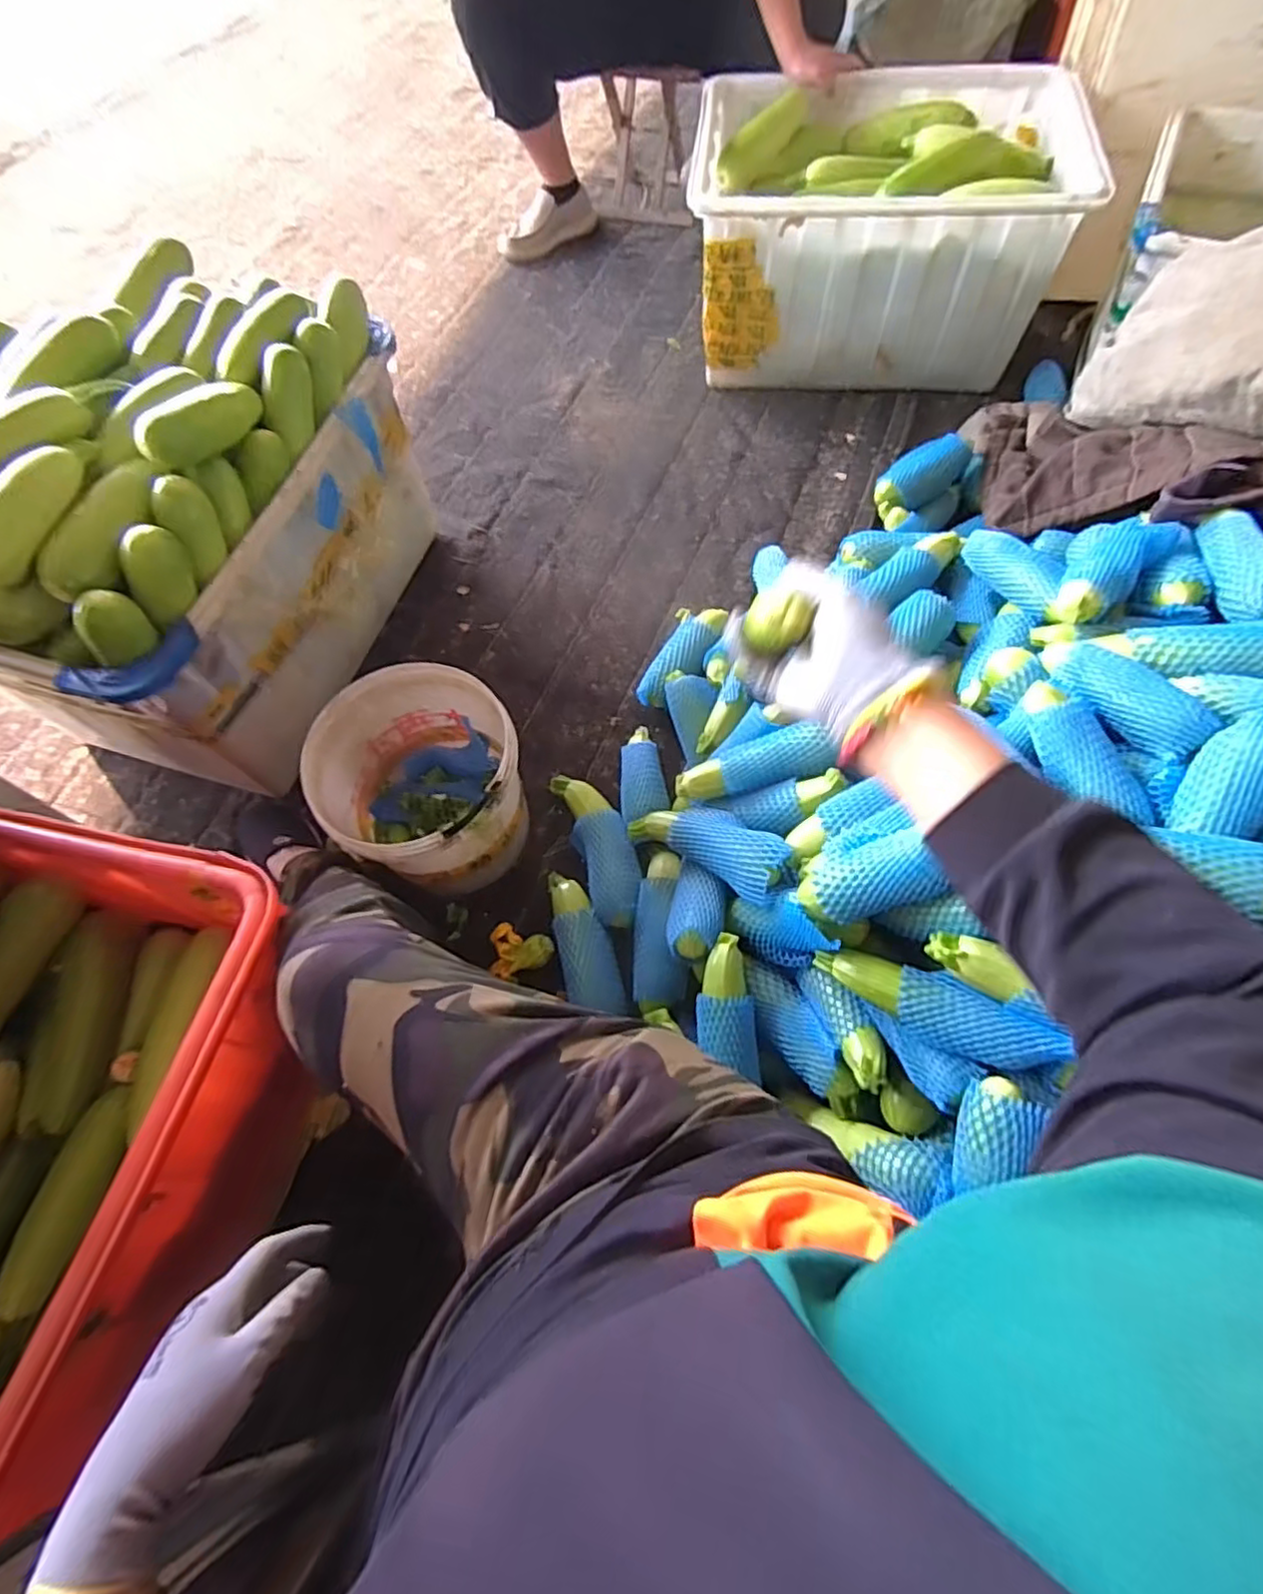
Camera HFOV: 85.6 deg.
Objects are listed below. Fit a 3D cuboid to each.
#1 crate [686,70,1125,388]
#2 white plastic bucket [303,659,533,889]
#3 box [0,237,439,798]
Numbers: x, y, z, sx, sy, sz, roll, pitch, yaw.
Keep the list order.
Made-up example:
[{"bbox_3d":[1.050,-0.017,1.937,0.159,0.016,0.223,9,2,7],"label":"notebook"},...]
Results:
[{"bbox_3d":[0.481,-1.130,1.373,0.696,0.323,0.490,6,64,5],"label":"crate"},{"bbox_3d":[-0.273,-0.011,0.938,0.240,0.220,0.242,-1,64,1],"label":"white plastic bucket"},{"bbox_3d":[-0.614,-0.390,0.993,0.436,0.441,0.659,19,66,11],"label":"box"}]

